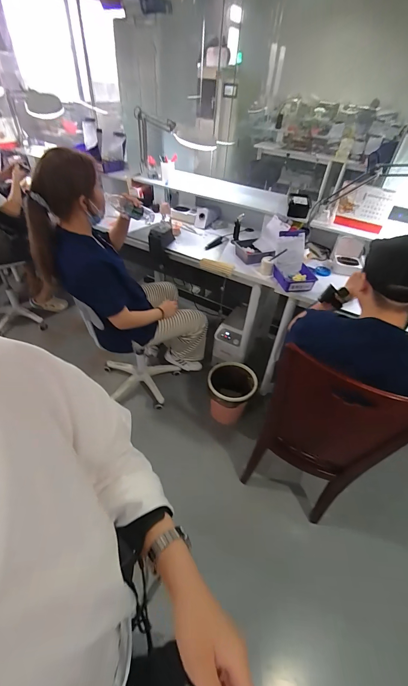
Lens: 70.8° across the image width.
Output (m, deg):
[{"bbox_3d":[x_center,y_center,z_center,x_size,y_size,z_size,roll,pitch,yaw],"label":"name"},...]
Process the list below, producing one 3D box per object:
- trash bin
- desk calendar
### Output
[{"bbox_3d":[0.148,0.318,1.693,0.263,0.309,0.284,6,42,-1],"label":"trash bin"},{"bbox_3d":[0.799,-0.685,1.450,0.240,0.182,0.102,25,44,18],"label":"desk calendar"}]

